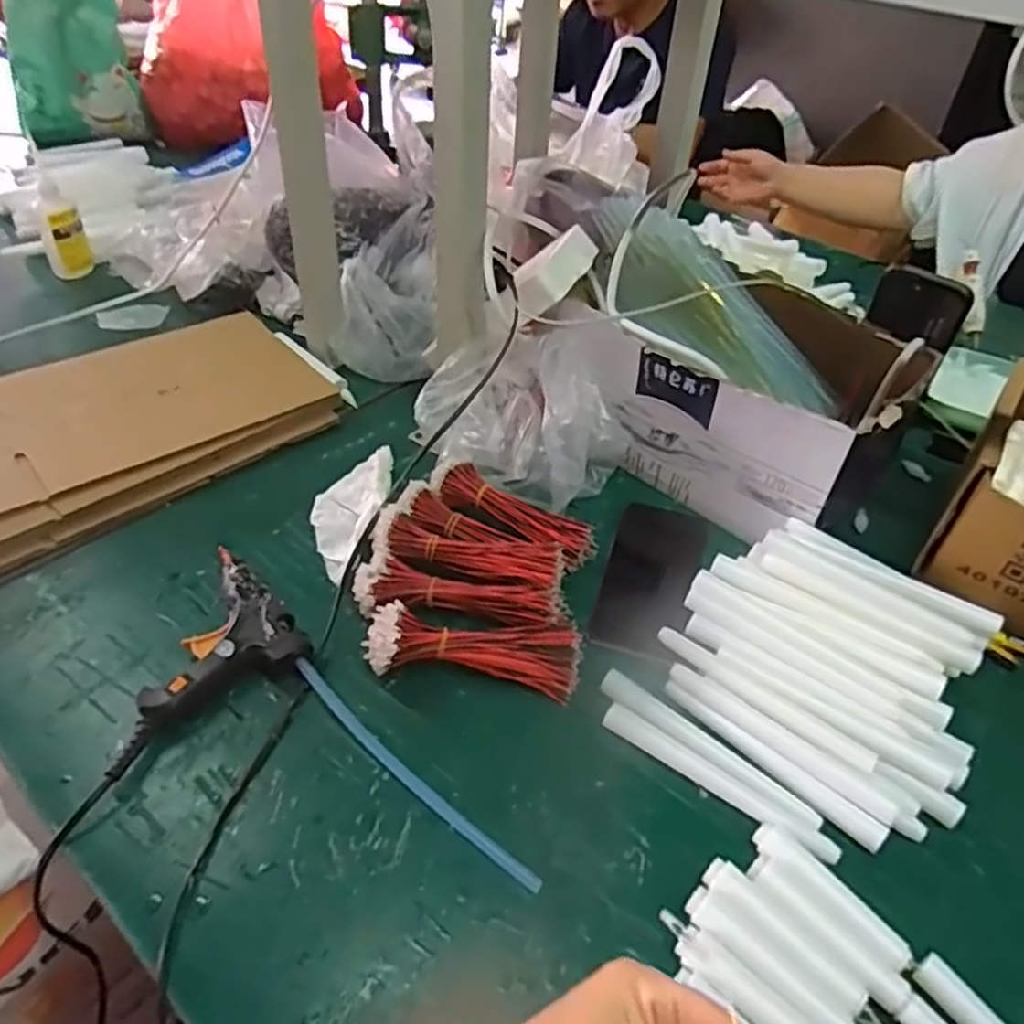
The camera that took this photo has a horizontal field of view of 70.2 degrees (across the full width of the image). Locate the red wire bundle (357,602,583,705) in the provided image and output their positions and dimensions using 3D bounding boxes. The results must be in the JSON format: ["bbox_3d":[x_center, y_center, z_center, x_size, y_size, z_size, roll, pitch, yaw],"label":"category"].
[{"bbox_3d":[-0.025,0.091,0.501,0.145,0.044,0.053,6,42,2],"label":"red wire bundle"}]

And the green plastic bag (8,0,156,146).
[{"bbox_3d":[-0.676,-0.687,1.111,0.182,0.214,0.105,-14,46,-20],"label":"green plastic bag"}]

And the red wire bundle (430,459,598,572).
[{"bbox_3d":[-0.001,0.000,0.597,0.145,0.029,0.043,24,46,20],"label":"red wire bundle"}]

